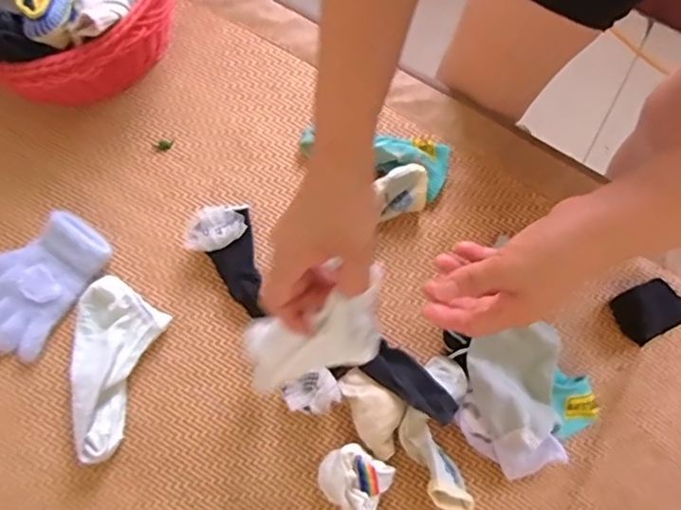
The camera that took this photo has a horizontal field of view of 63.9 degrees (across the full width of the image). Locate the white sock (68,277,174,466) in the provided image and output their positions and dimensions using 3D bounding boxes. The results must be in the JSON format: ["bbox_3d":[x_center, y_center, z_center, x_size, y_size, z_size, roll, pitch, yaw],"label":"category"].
[{"bbox_3d":[-0.232,0.108,0.534,0.082,0.034,0.160,18,76,4],"label":"white sock"}]

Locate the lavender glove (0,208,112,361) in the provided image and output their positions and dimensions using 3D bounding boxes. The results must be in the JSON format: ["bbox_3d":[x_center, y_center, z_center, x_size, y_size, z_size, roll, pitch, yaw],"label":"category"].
[{"bbox_3d":[-0.309,0.025,0.550,0.090,0.034,0.145,33,78,7],"label":"lavender glove"}]

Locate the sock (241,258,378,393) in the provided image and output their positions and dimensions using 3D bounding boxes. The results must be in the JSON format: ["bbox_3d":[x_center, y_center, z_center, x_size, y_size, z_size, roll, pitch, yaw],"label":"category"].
[{"bbox_3d":[-0.026,0.068,0.444,0.028,0.170,0.062,1,71,-42],"label":"sock"}]

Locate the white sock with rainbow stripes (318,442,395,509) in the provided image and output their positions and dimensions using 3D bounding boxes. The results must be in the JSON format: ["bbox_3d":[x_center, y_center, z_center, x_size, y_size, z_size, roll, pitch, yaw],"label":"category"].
[{"bbox_3d":[0.012,0.209,0.513,0.062,0.039,0.053,34,78,8],"label":"white sock with rainbow stripes"}]

